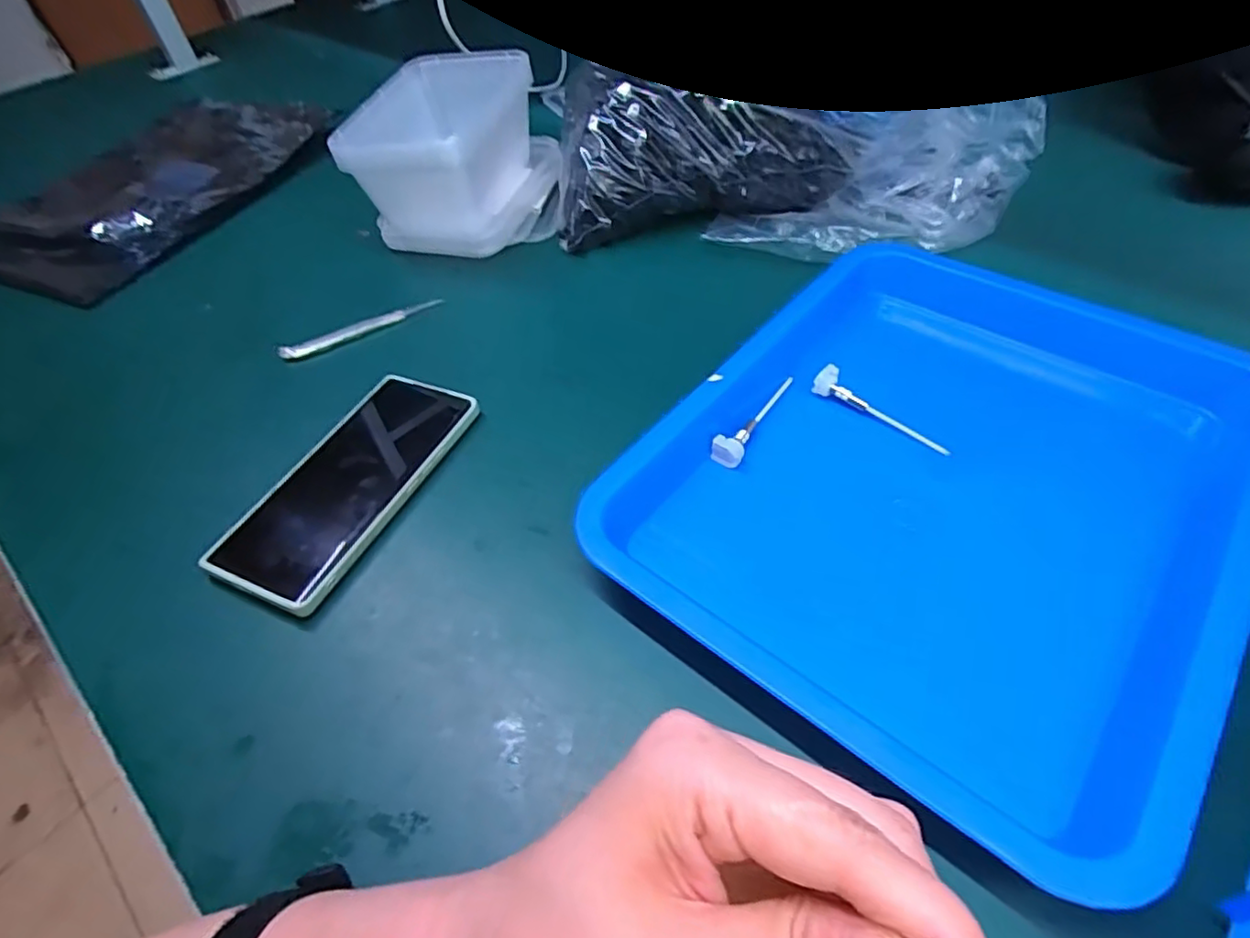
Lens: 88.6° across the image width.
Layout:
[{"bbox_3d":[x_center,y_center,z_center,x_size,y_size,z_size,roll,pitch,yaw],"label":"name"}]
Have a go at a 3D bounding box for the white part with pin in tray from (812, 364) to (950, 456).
[{"bbox_3d":[0.153,-0.037,0.380,0.086,0.013,0.019,30,59,27],"label":"white part with pin in tray"}]

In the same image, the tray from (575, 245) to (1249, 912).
[{"bbox_3d":[0.164,-0.001,0.337,0.261,0.032,0.318,31,59,28],"label":"tray"}]

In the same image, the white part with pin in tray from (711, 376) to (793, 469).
[{"bbox_3d":[0.076,-0.032,0.381,0.017,0.013,0.080,23,56,24],"label":"white part with pin in tray"}]

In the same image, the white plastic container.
[{"bbox_3d":[-0.138,-0.266,0.553,0.138,0.107,0.175,2,50,8],"label":"white plastic container"}]

